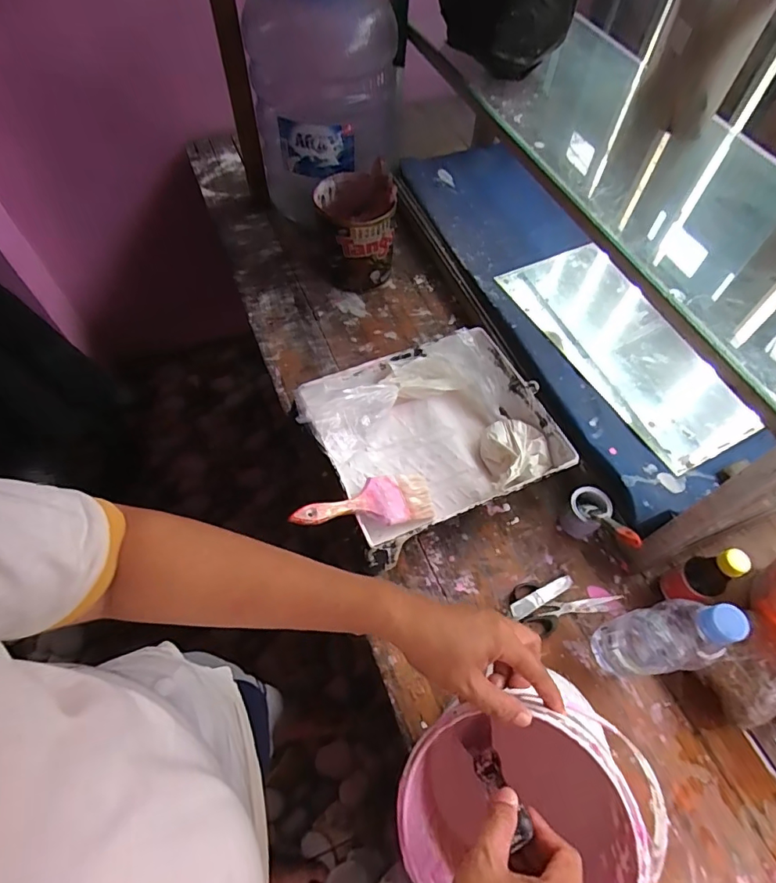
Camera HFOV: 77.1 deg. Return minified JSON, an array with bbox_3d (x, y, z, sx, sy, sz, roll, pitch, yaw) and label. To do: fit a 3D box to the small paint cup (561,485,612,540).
[{"bbox_3d":[0.288,0.105,0.714,0.053,0.073,0.055,2,59,-3],"label":"small paint cup"}]

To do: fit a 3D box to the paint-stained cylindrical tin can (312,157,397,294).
[{"bbox_3d":[-0.062,-0.410,0.943,0.141,0.182,0.156,0,59,-4],"label":"paint-stained cylindrical tin can"}]

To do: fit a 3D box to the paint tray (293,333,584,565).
[{"bbox_3d":[0.068,-0.018,0.759,0.356,0.092,0.297,-22,63,-16],"label":"paint tray"}]

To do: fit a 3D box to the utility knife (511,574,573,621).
[{"bbox_3d":[0.213,0.214,0.671,0.102,0.011,0.022,-23,63,-17],"label":"utility knife"}]

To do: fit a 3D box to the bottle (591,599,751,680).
[{"bbox_3d":[0.294,0.219,0.536,0.053,0.245,0.064,-13,61,-12],"label":"bottle"}]

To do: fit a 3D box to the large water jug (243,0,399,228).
[{"bbox_3d":[-0.114,-0.632,0.888,0.252,0.483,0.235,-9,59,-8],"label":"large water jug"}]

